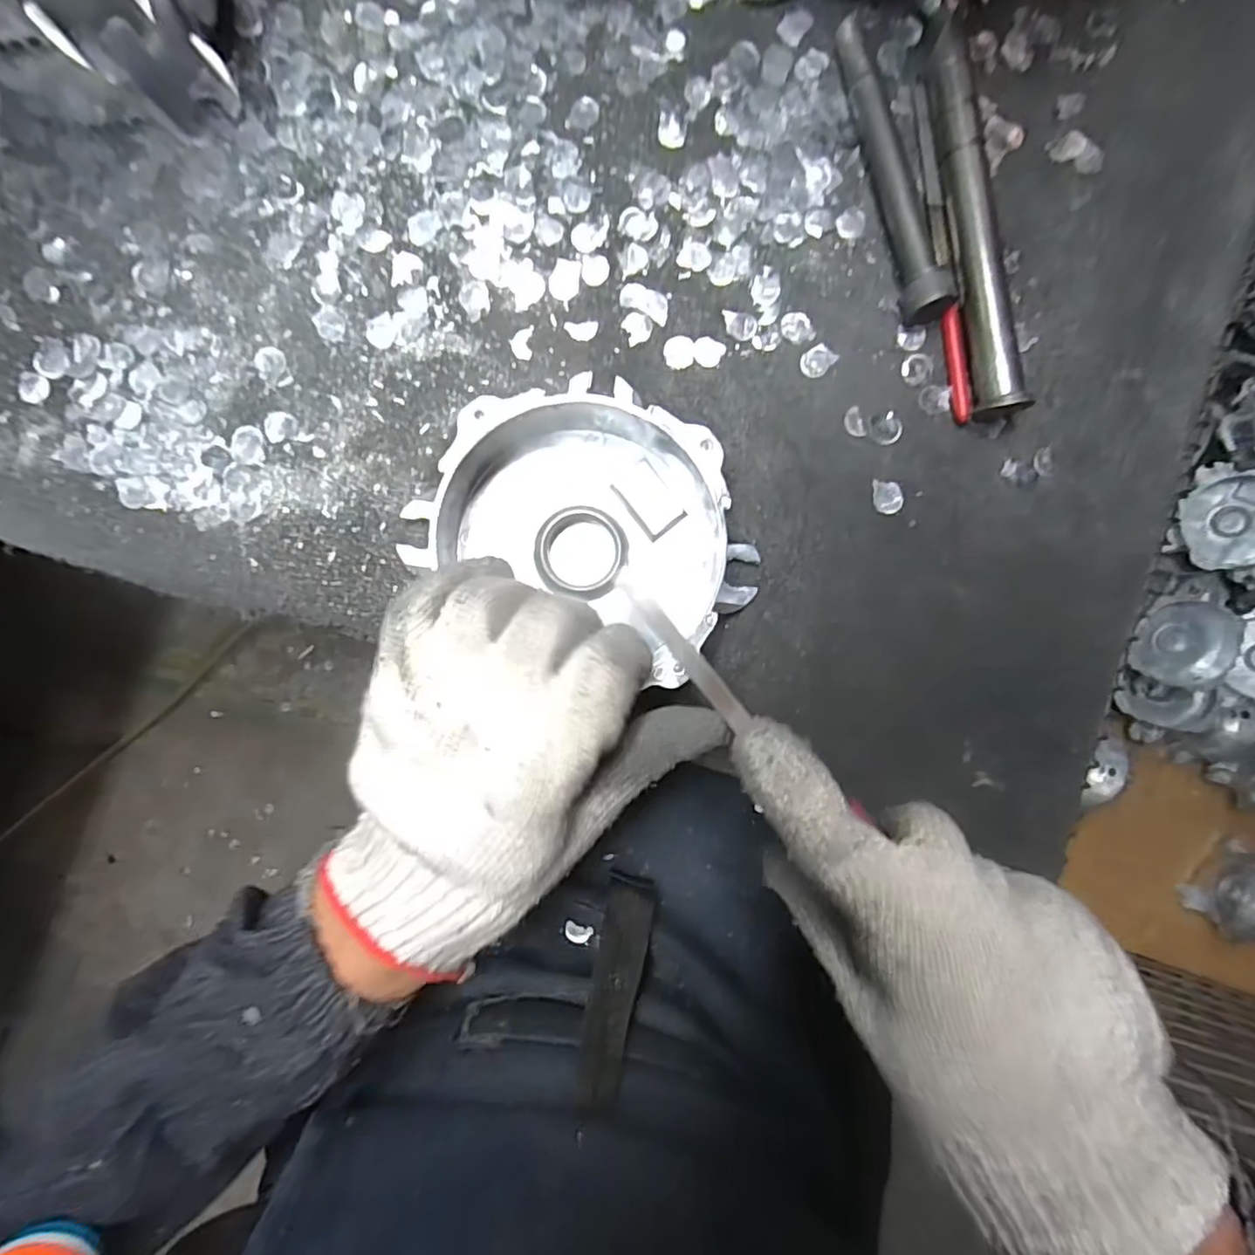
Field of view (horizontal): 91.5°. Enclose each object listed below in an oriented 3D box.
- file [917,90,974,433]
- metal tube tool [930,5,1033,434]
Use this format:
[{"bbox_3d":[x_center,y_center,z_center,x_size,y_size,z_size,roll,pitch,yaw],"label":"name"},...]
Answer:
[{"bbox_3d":[0.158,-0.186,0.307,0.009,0.009,0.166,-7,89,-2],"label":"file"},{"bbox_3d":[0.168,-0.198,0.301,0.020,0.022,0.188,-9,89,-2],"label":"metal tube tool"}]

